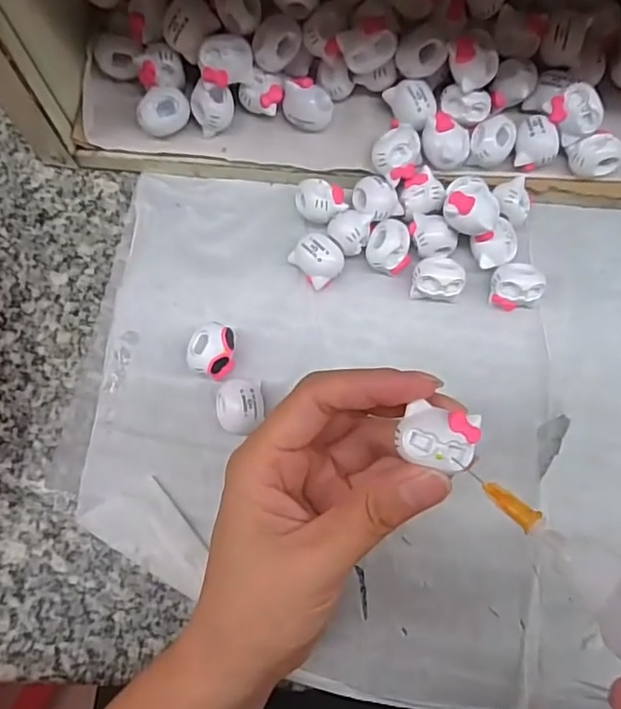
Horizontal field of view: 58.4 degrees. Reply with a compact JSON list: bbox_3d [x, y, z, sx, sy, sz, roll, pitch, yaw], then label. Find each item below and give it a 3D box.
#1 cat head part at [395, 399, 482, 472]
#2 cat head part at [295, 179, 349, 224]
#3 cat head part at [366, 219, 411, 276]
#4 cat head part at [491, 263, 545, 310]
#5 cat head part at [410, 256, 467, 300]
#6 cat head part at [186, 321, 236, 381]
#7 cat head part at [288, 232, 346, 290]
[{"bbox_3d":[0.041,0.026,0.176,0.024,0.006,0.019,13,76,2],"label":"cat head part"},{"bbox_3d":[0.005,-0.075,0.280,0.024,0.020,0.021,-3,76,-2],"label":"cat head part"},{"bbox_3d":[0.039,-0.053,0.277,0.021,0.020,0.023,1,76,-1],"label":"cat head part"},{"bbox_3d":[0.101,-0.034,0.274,0.023,0.016,0.020,-11,76,-4],"label":"cat head part"},{"bbox_3d":[0.062,-0.036,0.273,0.025,0.019,0.016,3,76,-1],"label":"cat head part"},{"bbox_3d":[-0.046,-0.001,0.263,0.021,0.018,0.024,12,76,1],"label":"cat head part"},{"bbox_3d":[0.004,-0.046,0.275,0.022,0.020,0.023,-44,81,-11],"label":"cat head part"}]

